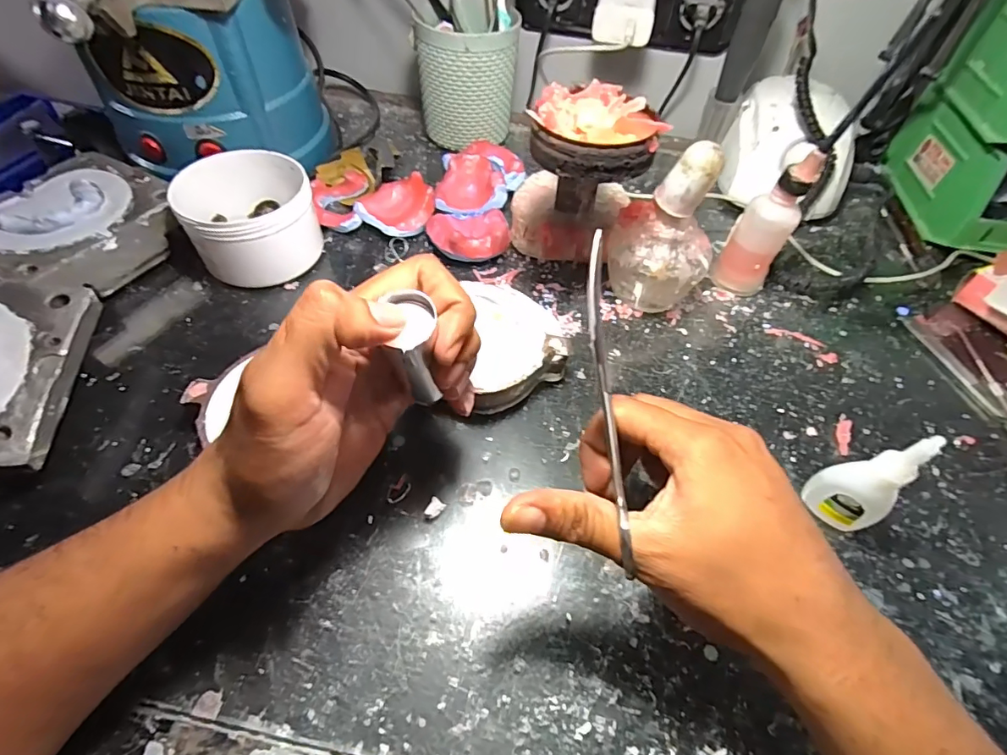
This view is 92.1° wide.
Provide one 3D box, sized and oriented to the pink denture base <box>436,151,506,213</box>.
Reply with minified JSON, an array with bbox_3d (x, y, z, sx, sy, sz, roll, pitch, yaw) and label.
[{"bbox_3d":[-0.029,-0.173,0.441,0.061,0.032,0.062,0,54,-4],"label":"pink denture base"}]

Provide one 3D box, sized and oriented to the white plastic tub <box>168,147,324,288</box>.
[{"bbox_3d":[-0.194,-0.123,0.375,0.091,0.060,0.101,-26,60,-20],"label":"white plastic tub"}]

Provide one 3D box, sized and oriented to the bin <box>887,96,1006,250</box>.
[{"bbox_3d":[0.457,-0.192,0.461,0.101,0.080,0.169,8,54,2],"label":"bin"}]

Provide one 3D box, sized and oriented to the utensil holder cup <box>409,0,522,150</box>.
[{"bbox_3d":[-0.033,-0.298,0.486,0.087,0.108,0.104,8,54,2],"label":"utensil holder cup"}]

